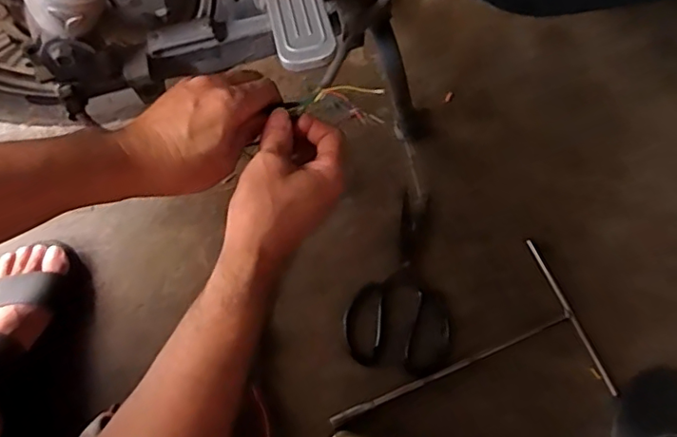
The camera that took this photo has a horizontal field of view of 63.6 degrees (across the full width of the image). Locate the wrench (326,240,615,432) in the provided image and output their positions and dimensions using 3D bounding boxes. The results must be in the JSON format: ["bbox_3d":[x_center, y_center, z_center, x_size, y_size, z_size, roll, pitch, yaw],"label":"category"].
[{"bbox_3d":[0.133,0.165,0.614,0.303,0.007,0.182,-21,74,-8],"label":"wrench"}]

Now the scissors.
[{"bbox_3d":[0.080,0.072,0.643,0.118,0.007,0.206,11,72,2],"label":"scissors"}]

